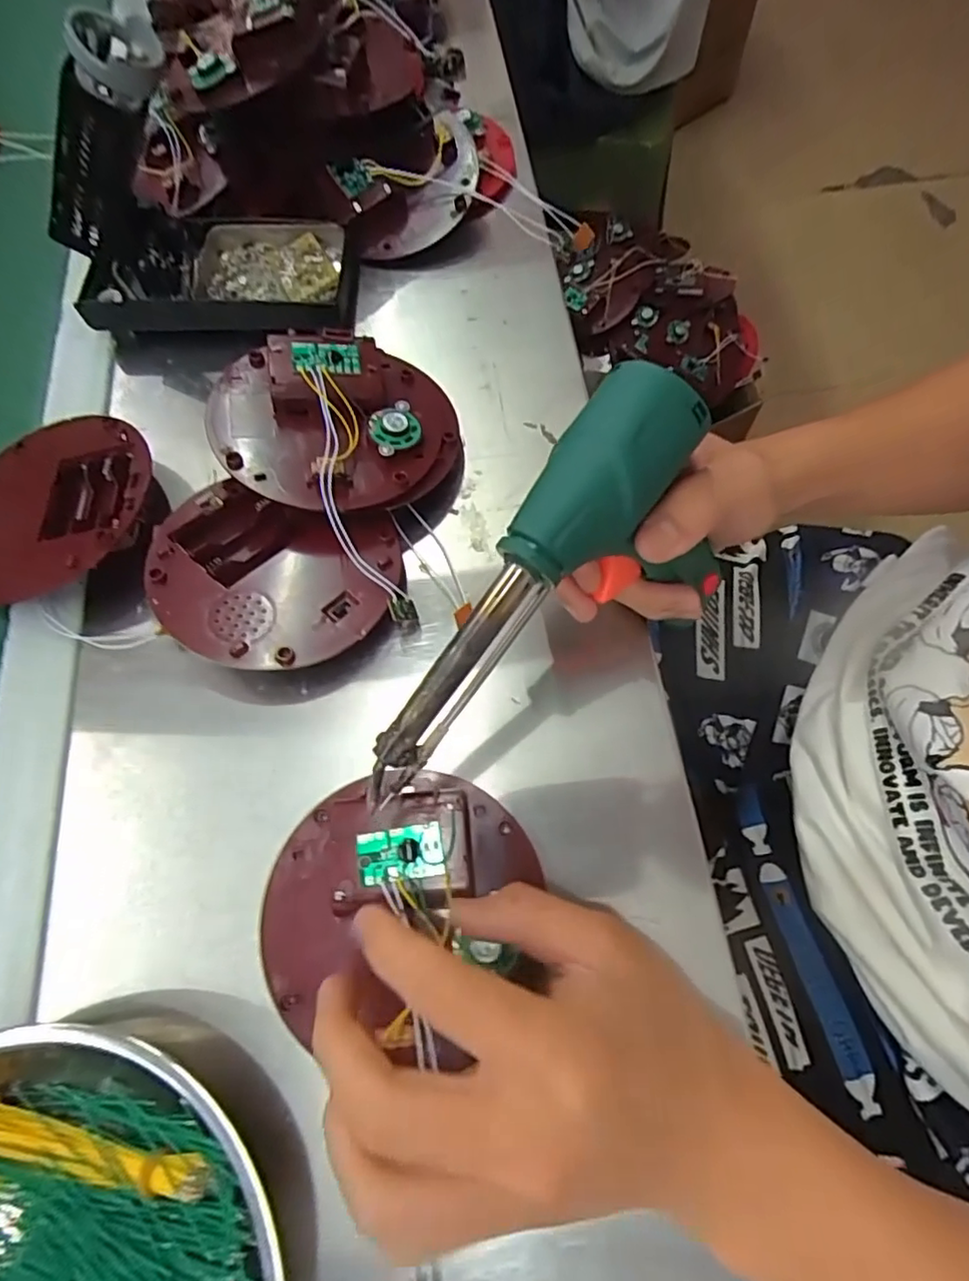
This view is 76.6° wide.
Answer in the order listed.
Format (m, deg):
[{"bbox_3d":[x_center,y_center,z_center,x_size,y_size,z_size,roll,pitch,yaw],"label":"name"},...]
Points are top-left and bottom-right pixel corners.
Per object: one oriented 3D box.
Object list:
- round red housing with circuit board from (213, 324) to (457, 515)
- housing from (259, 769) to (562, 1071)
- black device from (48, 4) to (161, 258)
[{"bbox_3d":[-0.079,-0.116,0.335,0.124,0.040,0.108,-8,68,-5],"label":"round red housing with circuit board"},{"bbox_3d":[-0.036,0.111,0.260,0.114,0.025,0.107,1,68,-2],"label":"housing"},{"bbox_3d":[-0.202,-0.261,0.323,0.040,0.118,0.035,13,62,-36],"label":"black device"}]

